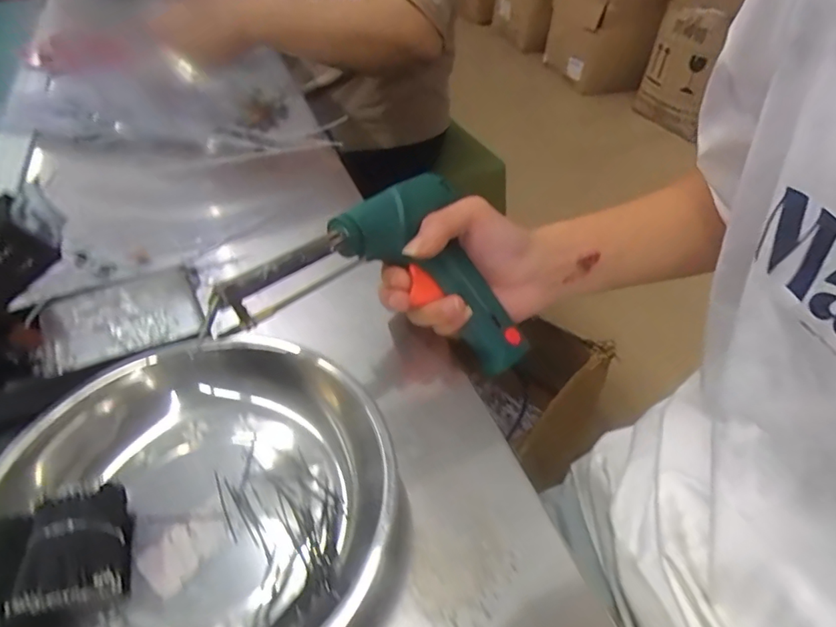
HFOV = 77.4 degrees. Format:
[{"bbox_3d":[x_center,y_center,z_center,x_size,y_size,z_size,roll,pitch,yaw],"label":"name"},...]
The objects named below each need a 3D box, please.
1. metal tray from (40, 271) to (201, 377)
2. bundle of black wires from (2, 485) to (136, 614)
[{"bbox_3d":[-0.201,0.005,0.359,0.100,0.020,0.059,-22,49,-22],"label":"metal tray"},{"bbox_3d":[-0.157,0.111,0.241,0.036,0.037,0.052,-10,45,-11],"label":"bundle of black wires"}]

